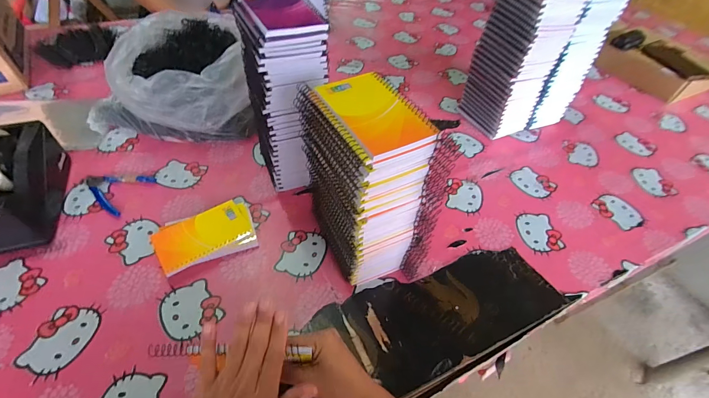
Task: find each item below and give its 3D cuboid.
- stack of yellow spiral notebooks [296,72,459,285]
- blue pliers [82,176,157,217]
[{"bbox_3d":[0.012,-0.010,0.449,0.093,0.264,0.151,-20,52,-20],"label":"stack of yellow spiral notebooks"},{"bbox_3d":[-0.419,-0.021,0.583,0.111,0.013,0.090,18,49,12],"label":"blue pliers"}]

